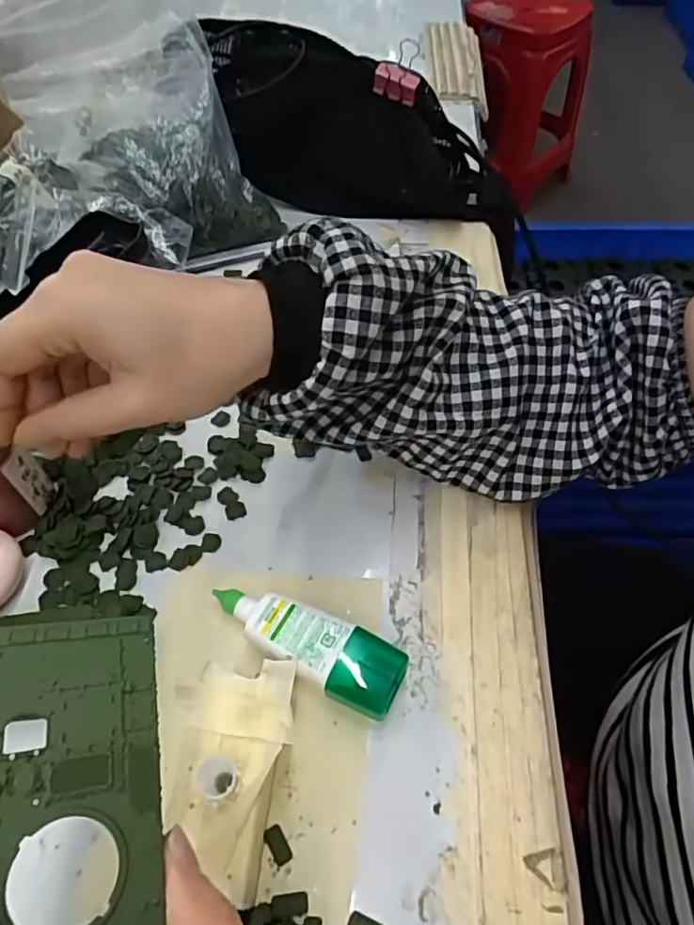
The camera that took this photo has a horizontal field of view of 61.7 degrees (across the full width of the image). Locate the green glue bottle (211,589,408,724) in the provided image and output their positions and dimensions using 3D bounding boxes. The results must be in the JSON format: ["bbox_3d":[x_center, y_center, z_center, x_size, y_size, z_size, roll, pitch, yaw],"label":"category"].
[{"bbox_3d":[-0.021,0.087,0.274,0.094,0.024,0.035,18,58,11],"label":"green glue bottle"}]

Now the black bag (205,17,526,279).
[{"bbox_3d":[0.021,-0.252,0.472,0.278,0.108,0.052,18,54,-14],"label":"black bag"}]

